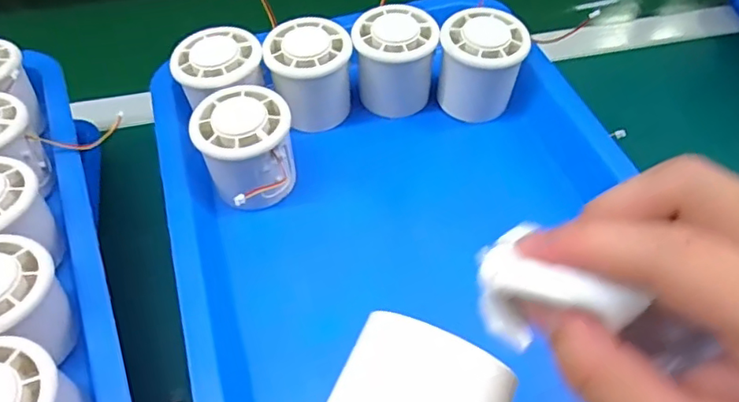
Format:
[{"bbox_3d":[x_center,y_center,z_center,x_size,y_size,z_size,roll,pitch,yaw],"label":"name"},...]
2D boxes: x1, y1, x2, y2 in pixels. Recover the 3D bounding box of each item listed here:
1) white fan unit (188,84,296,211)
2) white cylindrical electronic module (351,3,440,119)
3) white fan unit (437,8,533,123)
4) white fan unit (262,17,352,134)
[{"bbox_3d":[-0.073,-0.031,0.343,0.054,0.049,0.056,0,52,0],"label":"white fan unit"},{"bbox_3d":[0.017,-0.095,0.390,0.052,0.055,0.051,0,52,0],"label":"white cylindrical electronic module"},{"bbox_3d":[0.075,-0.091,0.383,0.053,0.055,0.048,11,53,9],"label":"white fan unit"},{"bbox_3d":[-0.040,-0.083,0.385,0.053,0.055,0.054,-13,53,-9],"label":"white fan unit"}]

